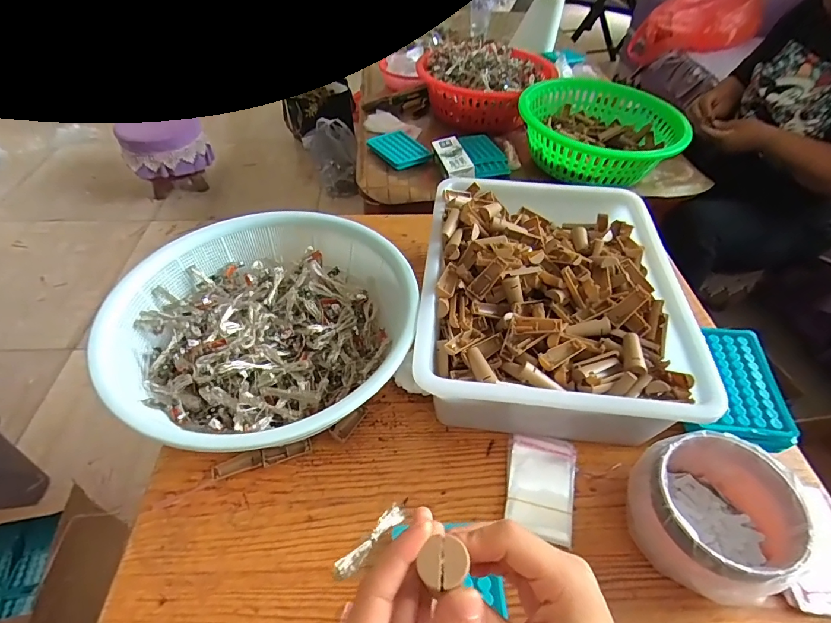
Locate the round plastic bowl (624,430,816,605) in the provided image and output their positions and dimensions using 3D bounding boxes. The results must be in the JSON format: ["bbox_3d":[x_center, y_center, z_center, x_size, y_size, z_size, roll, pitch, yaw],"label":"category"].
[{"bbox_3d":[0.261,0.181,0.394,0.118,0.088,0.116,1,47,-1],"label":"round plastic bowl"}]

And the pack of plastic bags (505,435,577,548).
[{"bbox_3d":[0.130,0.177,0.446,0.068,0.012,0.104,12,48,9],"label":"pack of plastic bags"}]

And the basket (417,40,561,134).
[{"bbox_3d":[0.163,-0.538,1.029,0.271,0.127,0.239,29,52,23],"label":"basket"}]

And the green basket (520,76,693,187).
[{"bbox_3d":[0.372,-0.379,0.901,0.307,0.098,0.288,6,47,3],"label":"green basket"}]

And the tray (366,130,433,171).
[{"bbox_3d":[-0.035,-0.356,0.949,0.096,0.018,0.138,-26,53,-24],"label":"tray"}]

